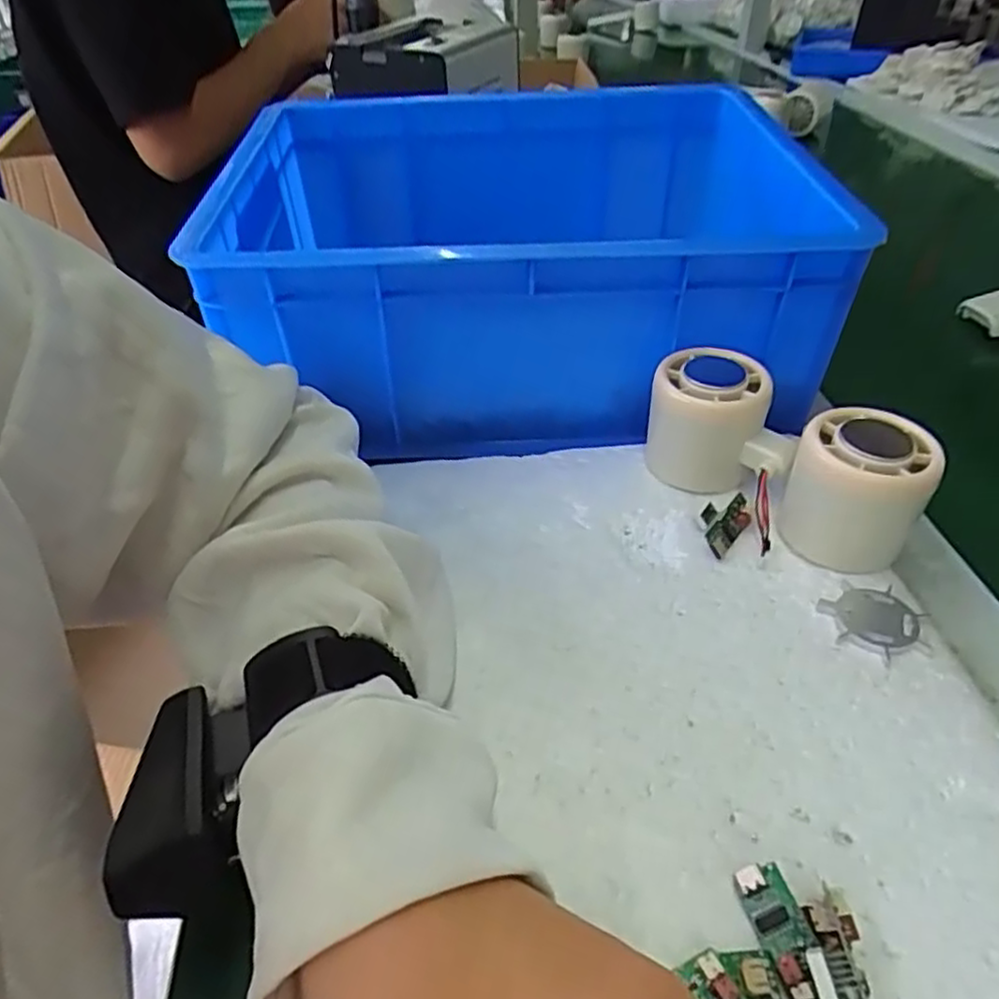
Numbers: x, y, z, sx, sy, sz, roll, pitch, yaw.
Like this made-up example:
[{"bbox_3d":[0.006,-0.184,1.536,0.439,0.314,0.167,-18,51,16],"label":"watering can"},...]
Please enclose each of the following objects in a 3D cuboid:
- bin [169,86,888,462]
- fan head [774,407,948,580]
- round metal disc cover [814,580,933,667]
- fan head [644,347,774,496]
[{"bbox_3d":[0.013,-0.158,0.454,0.314,0.124,0.271,-3,41,-1],"label":"bin"},{"bbox_3d":[0.155,-0.001,0.317,0.055,0.058,0.056,21,46,23],"label":"fan head"},{"bbox_3d":[0.156,0.050,0.298,0.038,0.006,0.040,-1,41,1],"label":"round metal disc cover"},{"bbox_3d":[0.101,-0.036,0.359,0.053,0.059,0.050,13,43,16],"label":"fan head"}]

